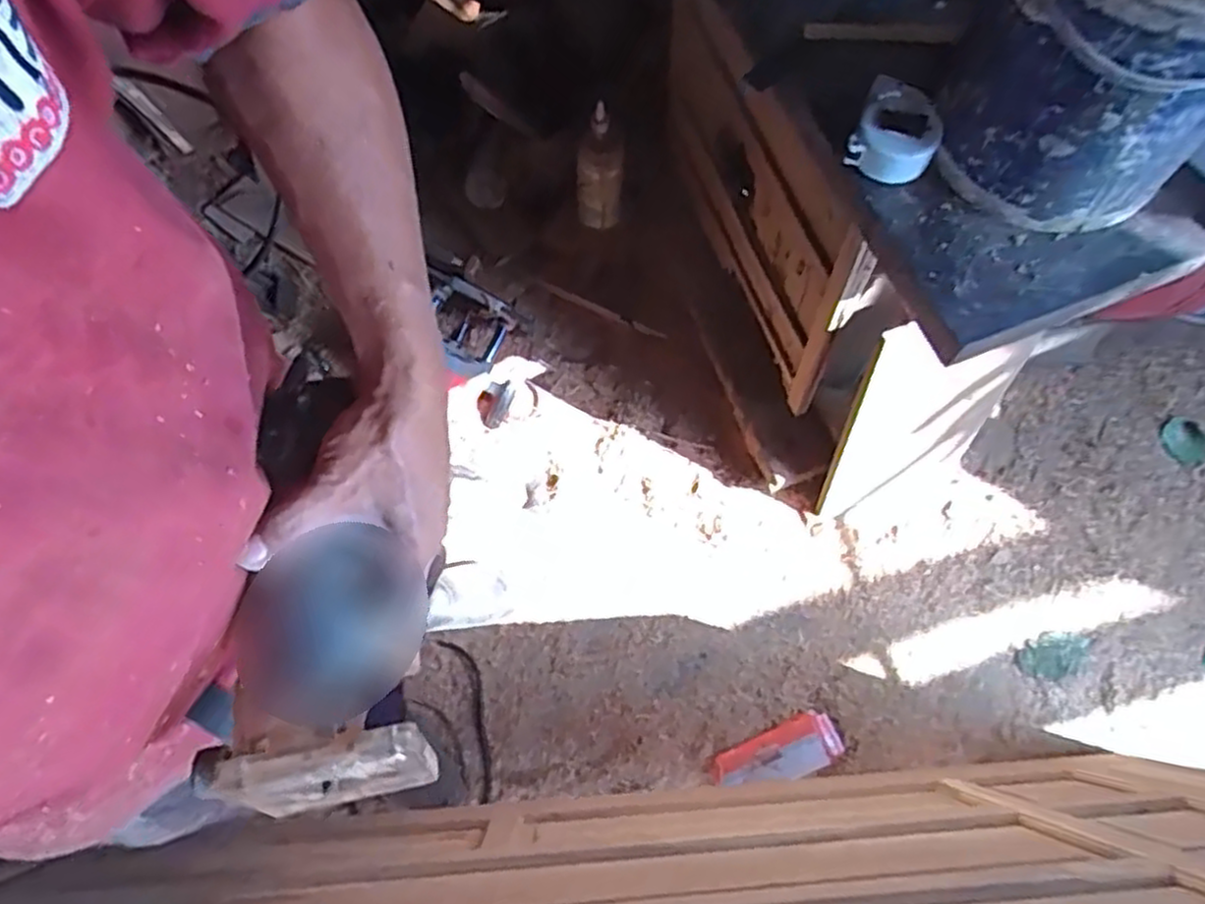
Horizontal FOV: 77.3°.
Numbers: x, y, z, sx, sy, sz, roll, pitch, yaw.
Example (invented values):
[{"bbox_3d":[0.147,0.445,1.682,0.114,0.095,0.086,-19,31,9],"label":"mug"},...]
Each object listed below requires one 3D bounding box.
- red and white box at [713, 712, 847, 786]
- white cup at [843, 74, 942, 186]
[{"bbox_3d":[0.274,0.481,1.186,0.204,0.028,0.079,-23,71,-10],"label":"red and white box"},{"bbox_3d":[0.215,-0.234,0.552,0.058,0.038,0.060,25,70,8],"label":"white cup"}]

